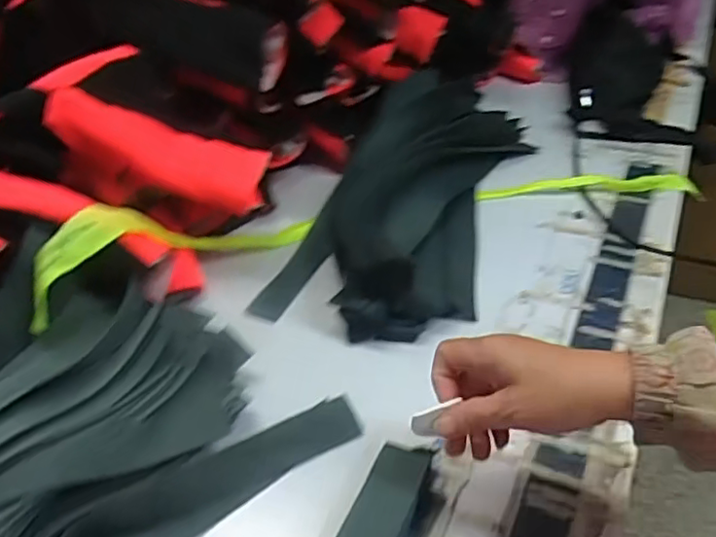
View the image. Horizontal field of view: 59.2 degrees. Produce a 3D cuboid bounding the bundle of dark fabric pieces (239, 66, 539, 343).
[{"bbox_3d":[0.084,-0.101,0.770,0.219,0.087,0.478,16,45,23],"label":"bundle of dark fabric pieces"}]

